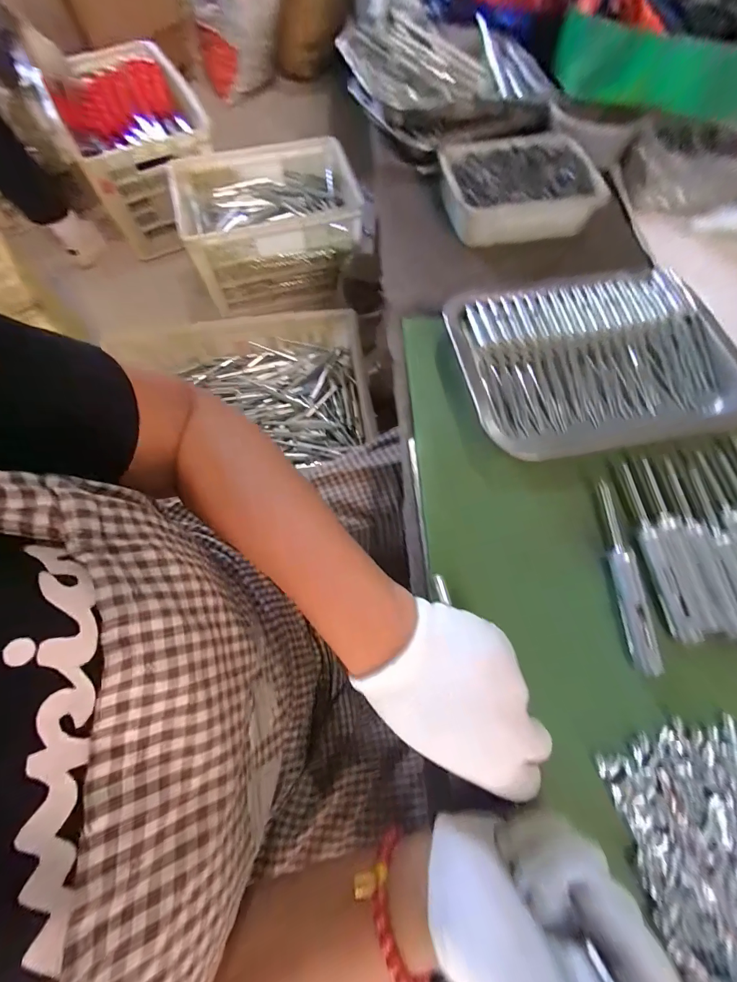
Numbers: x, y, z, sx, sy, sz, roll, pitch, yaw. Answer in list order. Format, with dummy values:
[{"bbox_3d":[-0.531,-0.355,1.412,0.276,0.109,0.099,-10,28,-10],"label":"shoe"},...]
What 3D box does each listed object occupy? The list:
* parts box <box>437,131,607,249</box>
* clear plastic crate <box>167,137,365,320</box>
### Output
[{"bbox_3d":[0.178,-0.366,0.436,0.177,0.045,0.125,-7,71,-4],"label":"parts box"},{"bbox_3d":[-0.271,-0.766,1.042,0.489,0.220,0.310,-14,72,-6],"label":"clear plastic crate"}]

